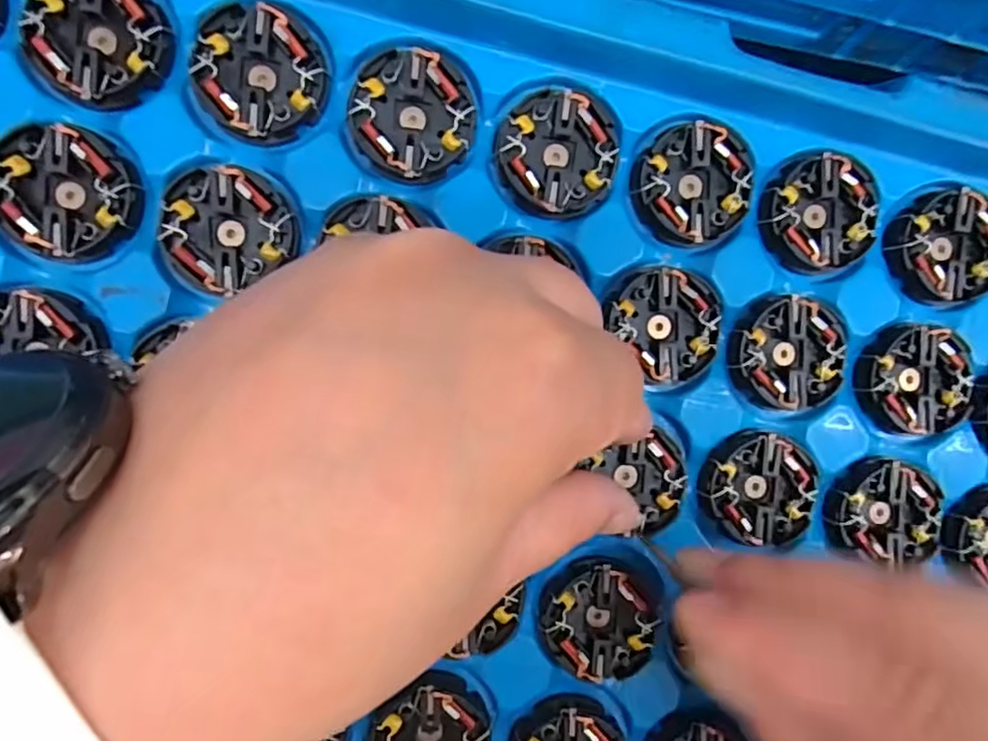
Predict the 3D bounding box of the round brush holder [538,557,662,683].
[{"bbox_3d":[0.030,0.068,0.170,0.031,0.008,0.029,0,92,-6],"label":"round brush holder"}]

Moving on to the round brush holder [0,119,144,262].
[{"bbox_3d":[-0.103,-0.043,0.150,0.031,0.005,0.030,0,92,-6],"label":"round brush holder"}]

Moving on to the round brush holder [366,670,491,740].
[{"bbox_3d":[-0.016,0.099,0.167,0.030,0.007,0.030,0,92,-6],"label":"round brush holder"}]

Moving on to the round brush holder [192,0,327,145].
[{"bbox_3d":[-0.058,-0.074,0.154,0.029,0.005,0.030,0,92,-6],"label":"round brush holder"}]

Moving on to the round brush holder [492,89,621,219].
[{"bbox_3d":[0.017,-0.056,0.164,0.031,0.005,0.030,0,92,-6],"label":"round brush holder"}]

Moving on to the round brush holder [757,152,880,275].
[{"bbox_3d":[0.090,-0.044,0.173,0.031,0.005,0.031,0,92,-6],"label":"round brush holder"}]

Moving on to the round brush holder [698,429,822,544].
[{"bbox_3d":[0.075,0.033,0.174,0.034,0.005,0.030,14,91,-7],"label":"round brush holder"}]

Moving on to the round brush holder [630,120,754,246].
[{"bbox_3d":[0.054,-0.050,0.168,0.031,0.005,0.030,0,92,-6],"label":"round brush holder"}]

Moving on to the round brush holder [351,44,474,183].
[{"bbox_3d":[-0.021,-0.064,0.159,0.029,0.006,0.031,0,92,-6],"label":"round brush holder"}]

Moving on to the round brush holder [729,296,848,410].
[{"bbox_3d":[0.082,-0.005,0.174,0.034,0.005,0.031,0,92,-6],"label":"round brush holder"}]

